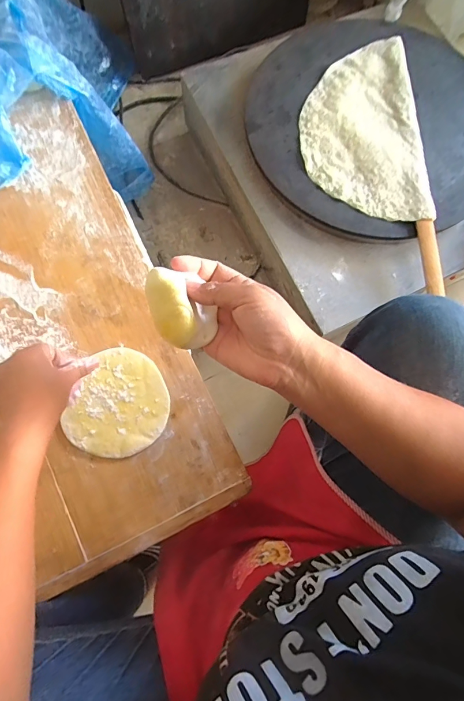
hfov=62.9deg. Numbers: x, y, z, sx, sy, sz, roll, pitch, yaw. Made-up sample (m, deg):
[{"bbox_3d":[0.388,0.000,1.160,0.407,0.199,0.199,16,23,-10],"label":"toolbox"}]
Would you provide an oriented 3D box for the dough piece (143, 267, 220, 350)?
[{"bbox_3d":[-0.047,-0.037,0.337,0.045,0.043,0.076,-16,104,16],"label":"dough piece"}]

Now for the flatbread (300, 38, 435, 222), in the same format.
[{"bbox_3d":[0.246,-0.436,0.733,0.222,0.021,0.402,-2,76,-2],"label":"flatbread"}]

